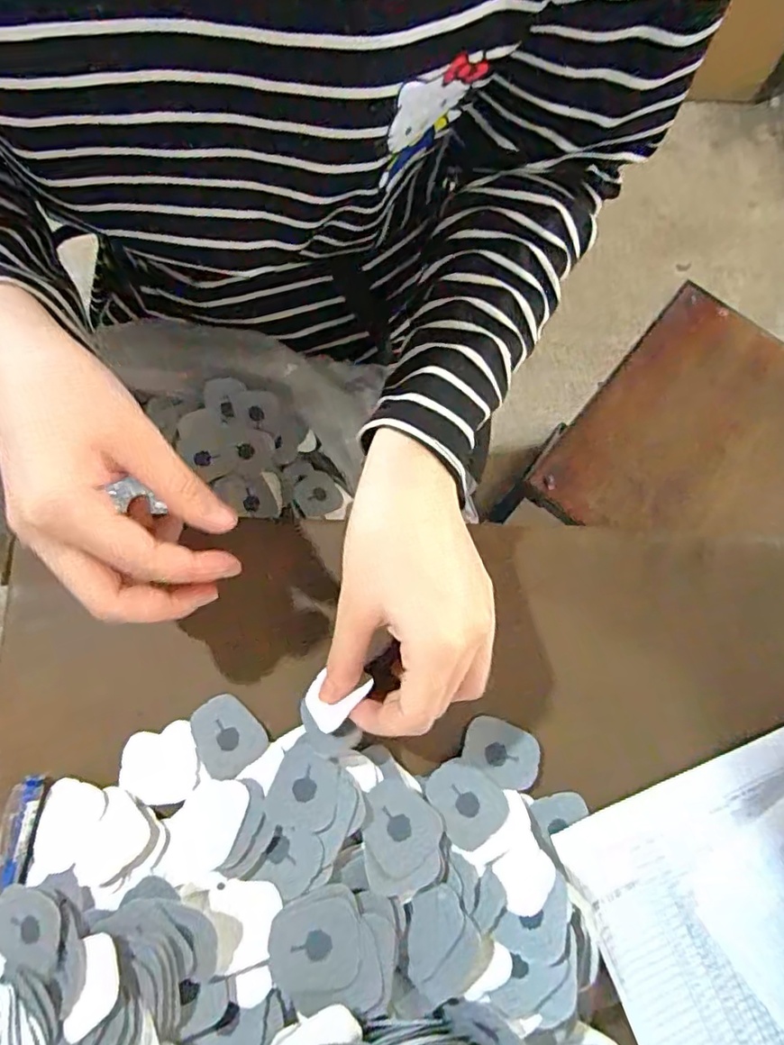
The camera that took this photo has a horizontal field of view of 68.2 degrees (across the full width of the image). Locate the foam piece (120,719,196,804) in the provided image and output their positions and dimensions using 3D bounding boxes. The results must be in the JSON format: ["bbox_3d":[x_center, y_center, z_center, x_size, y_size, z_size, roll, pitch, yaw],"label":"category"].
[{"bbox_3d":[-0.119,0.124,0.294,0.038,0.004,0.037,-16,79,-5],"label":"foam piece"}]

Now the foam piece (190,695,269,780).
[{"bbox_3d":[-0.086,0.110,0.298,0.032,0.004,0.038,-38,82,-9],"label":"foam piece"}]

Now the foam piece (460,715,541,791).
[{"bbox_3d":[0.057,0.120,0.300,0.040,0.004,0.029,23,78,2],"label":"foam piece"}]

